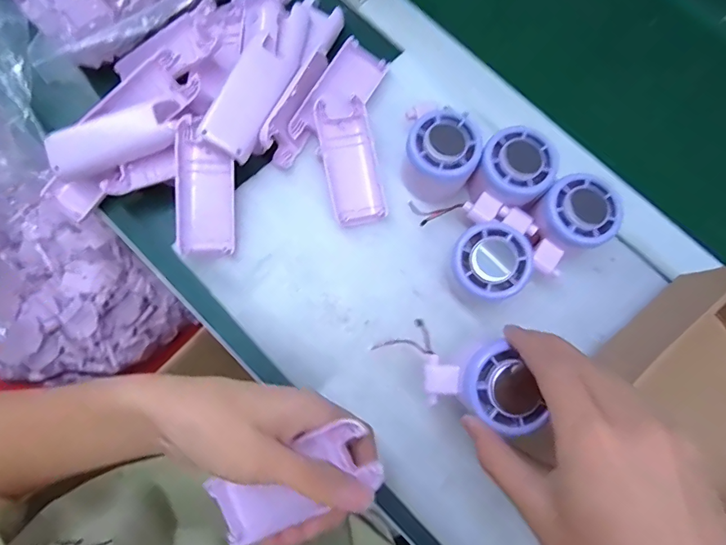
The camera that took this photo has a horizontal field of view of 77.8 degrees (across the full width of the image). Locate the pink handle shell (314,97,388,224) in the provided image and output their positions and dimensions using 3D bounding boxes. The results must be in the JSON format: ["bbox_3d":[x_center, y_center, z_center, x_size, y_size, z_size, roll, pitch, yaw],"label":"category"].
[{"bbox_3d":[-0.010,-0.090,0.371,0.043,0.012,0.099,-13,92,-4],"label":"pink handle shell"}]

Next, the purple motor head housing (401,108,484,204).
[{"bbox_3d":[0.062,-0.090,0.357,0.054,0.050,0.053,0,78,-1],"label":"purple motor head housing"}]

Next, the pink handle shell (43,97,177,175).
[{"bbox_3d":[-0.197,-0.106,0.354,0.096,0.013,0.036,-20,79,-5],"label":"pink handle shell"}]

